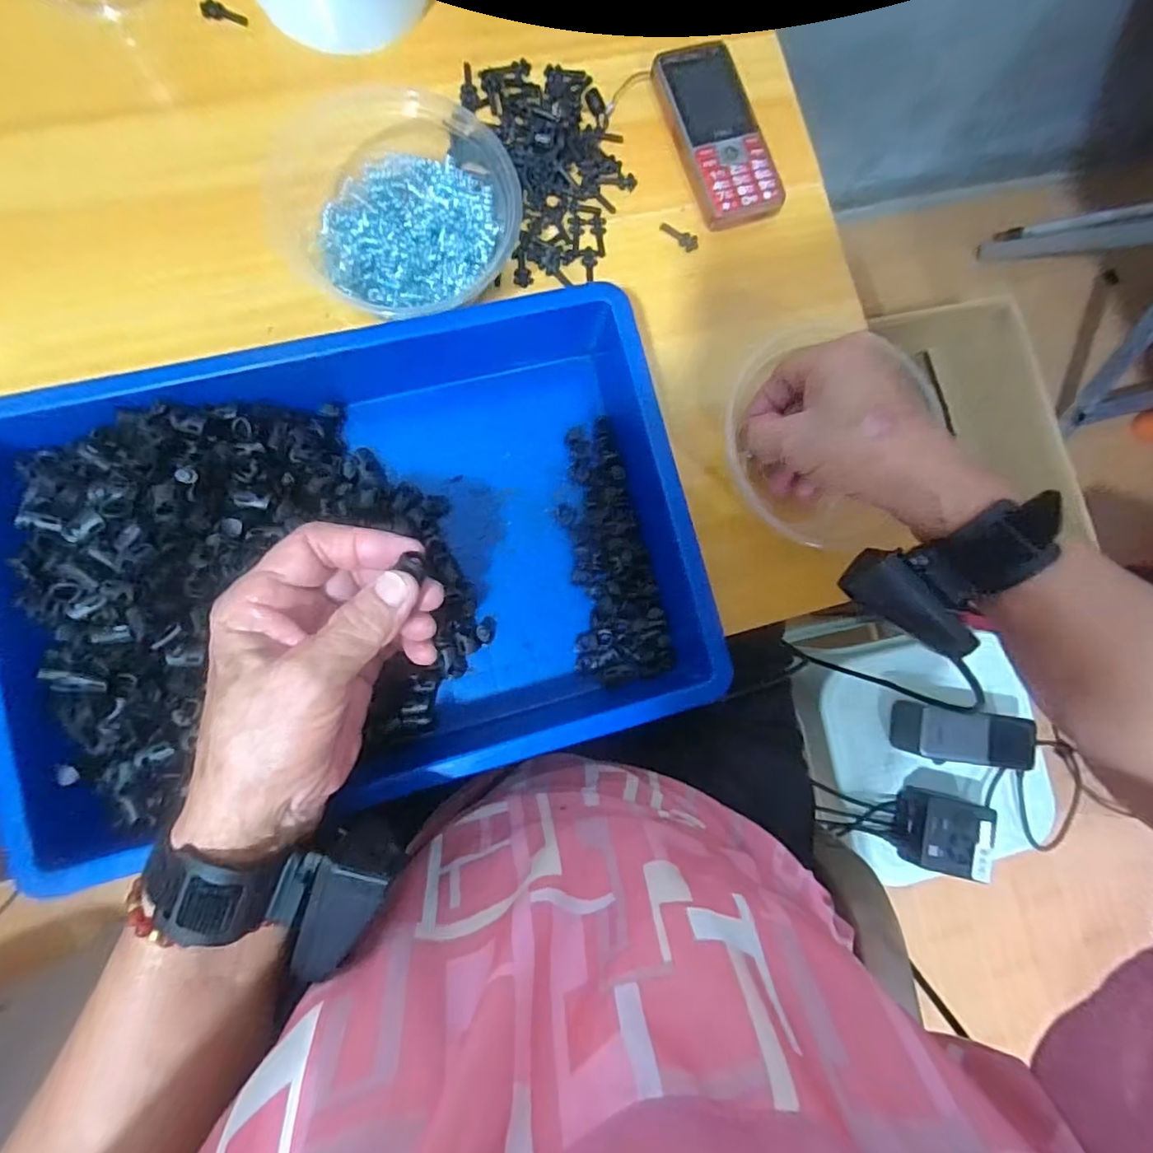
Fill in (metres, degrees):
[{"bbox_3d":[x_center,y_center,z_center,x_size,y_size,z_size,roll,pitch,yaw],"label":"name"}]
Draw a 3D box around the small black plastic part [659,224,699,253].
[{"bbox_3d":[0.073,-0.242,0.408,0.030,0.004,0.010,29,82,-3],"label":"small black plastic part"}]

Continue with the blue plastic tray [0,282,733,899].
[{"bbox_3d":[-0.121,-0.009,0.332,0.368,0.067,0.274,-16,87,-8],"label":"blue plastic tray"}]

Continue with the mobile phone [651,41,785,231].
[{"bbox_3d":[0.100,-0.312,0.408,0.056,0.019,0.130,-19,87,-8],"label":"mobile phone"}]

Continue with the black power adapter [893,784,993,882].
[{"bbox_3d":[0.382,0.266,0.597,0.080,0.044,0.072,16,83,-5],"label":"black power adapter"}]

